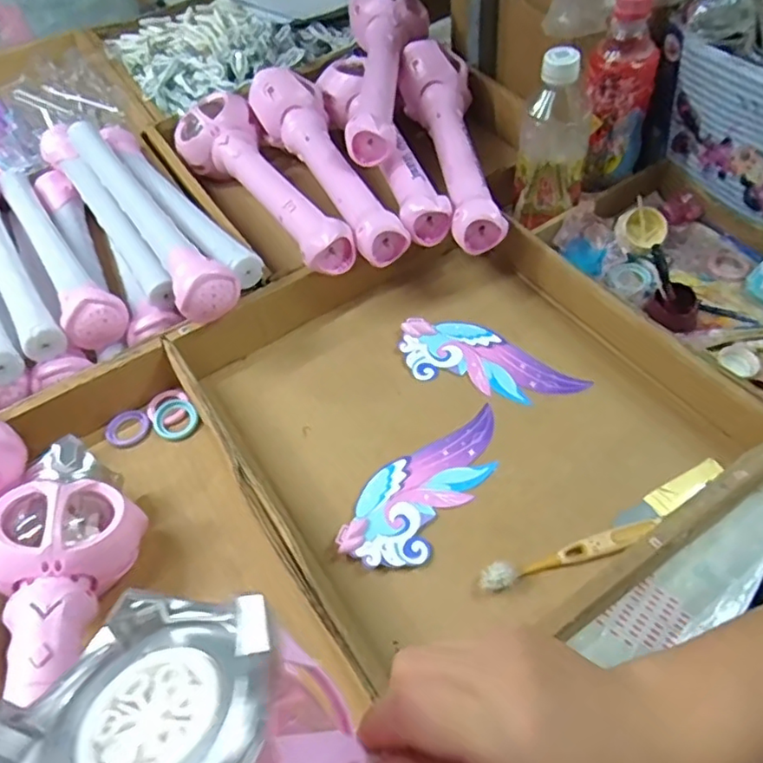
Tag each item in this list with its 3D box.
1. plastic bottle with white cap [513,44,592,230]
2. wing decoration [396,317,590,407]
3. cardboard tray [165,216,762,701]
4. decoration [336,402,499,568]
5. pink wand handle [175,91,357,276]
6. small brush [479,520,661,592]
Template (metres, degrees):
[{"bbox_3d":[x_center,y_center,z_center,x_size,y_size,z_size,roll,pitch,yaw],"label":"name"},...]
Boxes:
[{"bbox_3d":[0.170,-0.239,0.592,0.068,0.157,0.071,8,55,11],"label":"plastic bottle with white cap"},{"bbox_3d":[0.099,-0.021,0.554,0.166,0.008,0.073,13,61,14],"label":"wing decoration"},{"bbox_3d":[0.053,0.019,0.507,0.353,0.073,0.383,-30,57,-16],"label":"cardboard tray"},{"bbox_3d":[0.036,0.080,0.485,0.071,0.006,0.164,31,60,24],"label":"decoration"},{"bbox_3d":[-0.132,-0.211,0.648,0.092,0.061,0.330,-27,56,-14],"label":"pink wand handle"},{"bbox_3d":[0.134,0.122,0.433,0.131,0.012,0.018,-15,54,-6],"label":"small brush"}]

